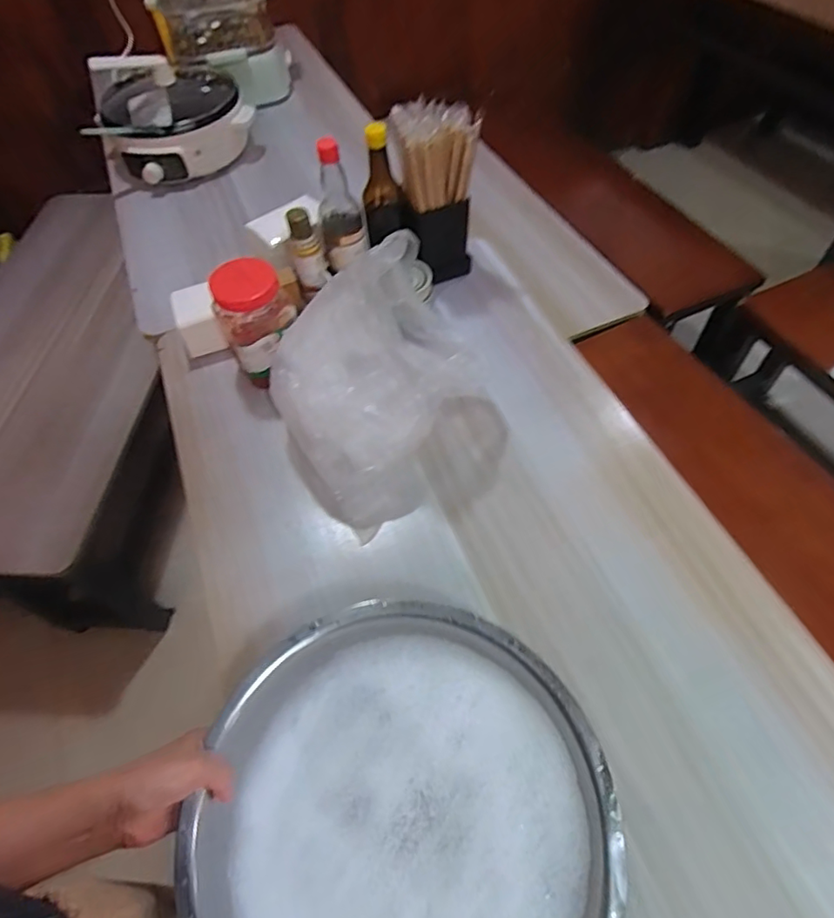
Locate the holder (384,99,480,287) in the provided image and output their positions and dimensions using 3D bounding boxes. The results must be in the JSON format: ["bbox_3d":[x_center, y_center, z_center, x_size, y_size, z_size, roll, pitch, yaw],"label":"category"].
[{"bbox_3d":[0.030,-0.405,0.856,0.122,0.244,0.082,-3,56,2],"label":"holder"}]

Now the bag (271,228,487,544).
[{"bbox_3d":[-0.038,-0.094,0.665,0.264,0.254,0.199,-35,60,-18],"label":"bag"}]

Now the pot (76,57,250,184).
[{"bbox_3d":[-0.553,-0.781,1.238,0.333,0.148,0.305,-19,57,-8],"label":"pot"}]

